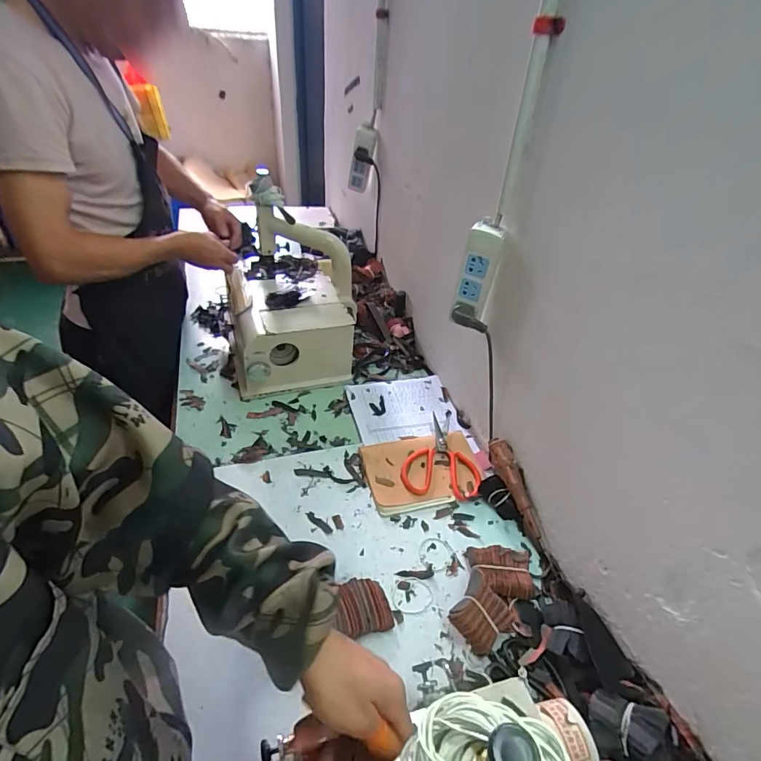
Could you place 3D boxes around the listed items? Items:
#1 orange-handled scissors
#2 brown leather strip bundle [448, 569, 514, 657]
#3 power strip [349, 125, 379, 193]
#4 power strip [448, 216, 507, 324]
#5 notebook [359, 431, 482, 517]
[{"bbox_3d":[0.112,0.125,0.805,0.134,0.018,0.208,7,42,2],"label":"orange-handled scissors"},{"bbox_3d":[0.128,0.308,0.572,0.075,0.038,0.079,-23,49,-28],"label":"brown leather strip bundle"},{"bbox_3d":[-0.050,-0.592,1.181,0.064,0.213,0.034,-11,68,-17],"label":"power strip"},{"bbox_3d":[0.153,-0.171,0.689,0.054,0.148,0.040,10,40,7],"label":"power strip"},{"bbox_3d":[0.078,0.157,0.771,0.205,0.019,0.136,-9,43,-15],"label":"notebook"}]

